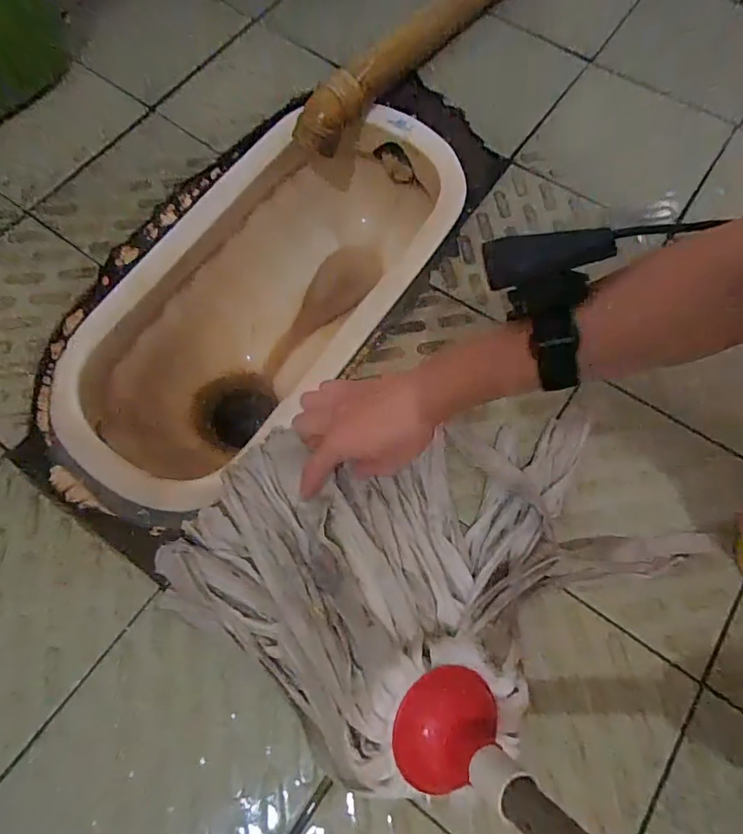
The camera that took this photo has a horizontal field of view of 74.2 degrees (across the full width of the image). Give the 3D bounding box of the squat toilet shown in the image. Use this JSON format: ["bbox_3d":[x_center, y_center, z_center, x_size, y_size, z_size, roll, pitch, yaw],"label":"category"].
[{"bbox_3d":[-0.112,-0.126,0.629,0.259,0.210,0.521,34,73,10],"label":"squat toilet"}]

